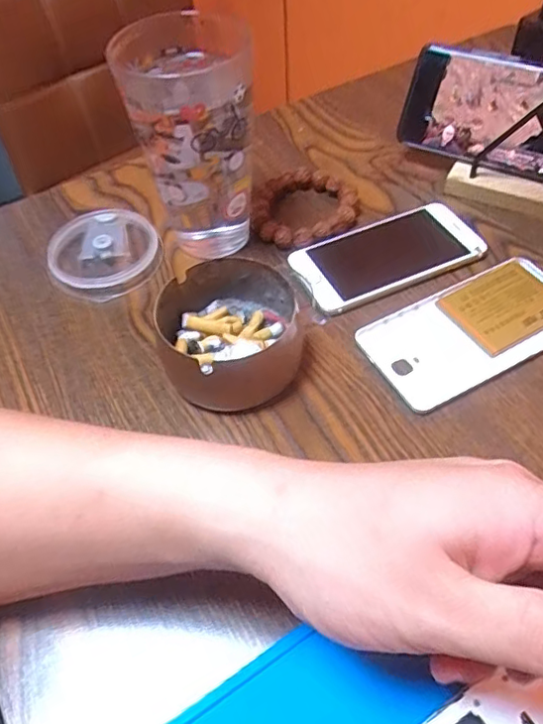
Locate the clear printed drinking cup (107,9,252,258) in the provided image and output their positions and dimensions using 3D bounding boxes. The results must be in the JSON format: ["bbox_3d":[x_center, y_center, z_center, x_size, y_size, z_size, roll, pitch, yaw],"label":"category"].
[{"bbox_3d":[-0.054,-0.147,0.398,0.077,0.140,0.094,-16,53,-8],"label":"clear printed drinking cup"}]

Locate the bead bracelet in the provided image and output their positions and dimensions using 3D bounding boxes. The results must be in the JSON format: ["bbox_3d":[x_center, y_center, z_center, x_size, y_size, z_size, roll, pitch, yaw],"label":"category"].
[{"bbox_3d":[0.025,-0.119,0.448,0.082,0.018,0.077,-12,52,-5],"label":"bead bracelet"}]

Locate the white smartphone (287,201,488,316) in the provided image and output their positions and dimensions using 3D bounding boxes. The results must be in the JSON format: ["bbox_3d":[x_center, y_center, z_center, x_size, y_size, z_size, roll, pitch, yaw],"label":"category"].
[{"bbox_3d":[0.083,-0.080,0.412,0.135,0.011,0.066,-22,54,-12],"label":"white smartphone"}]

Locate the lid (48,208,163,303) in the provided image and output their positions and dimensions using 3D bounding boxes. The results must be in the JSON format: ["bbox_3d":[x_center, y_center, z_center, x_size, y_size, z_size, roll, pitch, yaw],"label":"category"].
[{"bbox_3d":[-0.124,-0.083,0.427,0.080,0.017,0.080,-2,52,3],"label":"lid"}]

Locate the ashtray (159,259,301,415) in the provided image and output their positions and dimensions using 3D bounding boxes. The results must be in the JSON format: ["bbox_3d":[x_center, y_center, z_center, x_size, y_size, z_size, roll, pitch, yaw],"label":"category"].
[{"bbox_3d":[-0.026,-0.018,0.356,0.086,0.044,0.081,-13,53,-6],"label":"ashtray"}]

